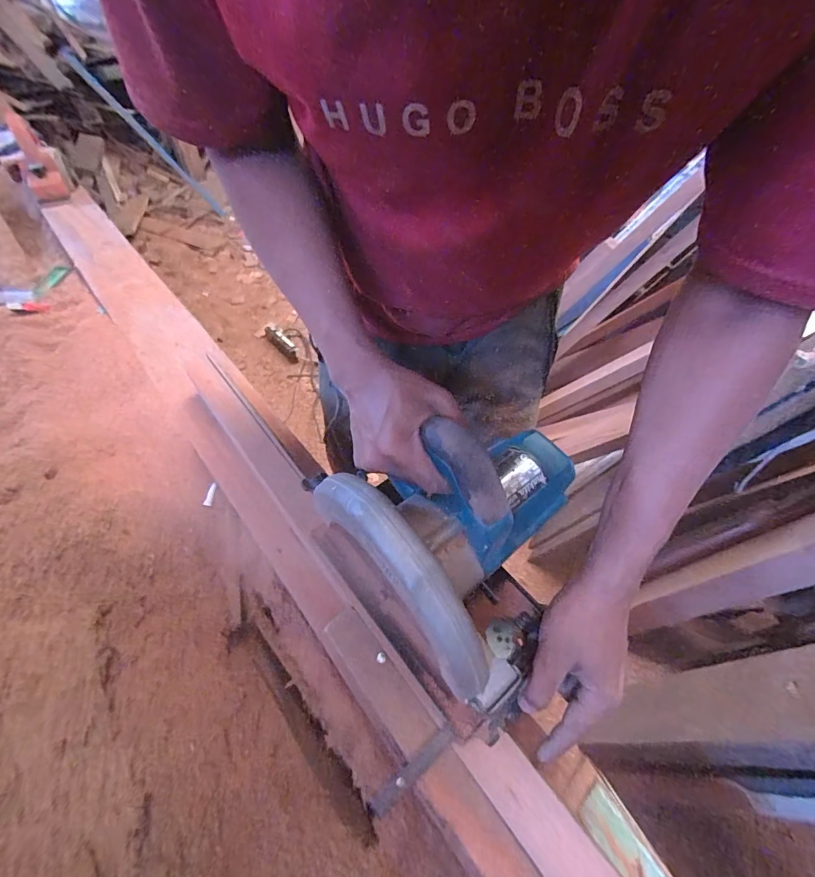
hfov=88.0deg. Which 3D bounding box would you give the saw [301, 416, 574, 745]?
[{"bbox_3d":[0.060,0.070,0.369,0.216,0.189,0.224,-33,58,-26],"label":"saw"}]

